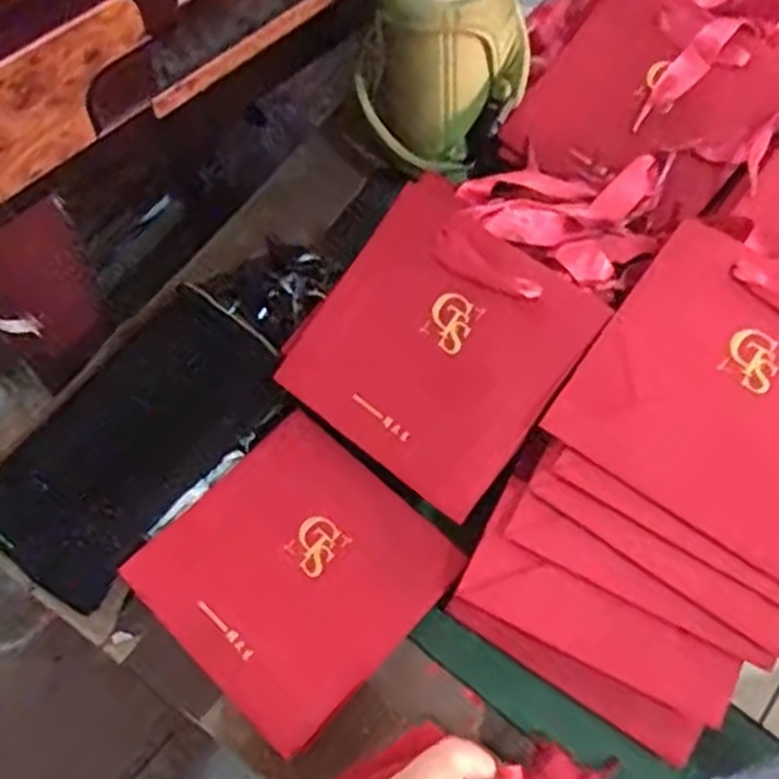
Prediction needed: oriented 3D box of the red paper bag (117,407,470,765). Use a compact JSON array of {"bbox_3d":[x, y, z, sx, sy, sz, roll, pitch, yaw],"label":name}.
[{"bbox_3d":[-0.054,0.099,0.443,0.140,0.019,0.136,40,68,18],"label":"red paper bag"}]

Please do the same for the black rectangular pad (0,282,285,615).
[{"bbox_3d":[-0.154,0.031,0.486,0.099,0.028,0.189,36,67,16],"label":"black rectangular pad"}]

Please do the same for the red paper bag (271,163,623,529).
[{"bbox_3d":[0.025,-0.025,0.443,0.138,0.011,0.141,38,97,14],"label":"red paper bag"}]

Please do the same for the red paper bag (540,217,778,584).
[{"bbox_3d":[0.173,-0.001,0.398,0.136,0.012,0.140,34,84,16],"label":"red paper bag"}]

